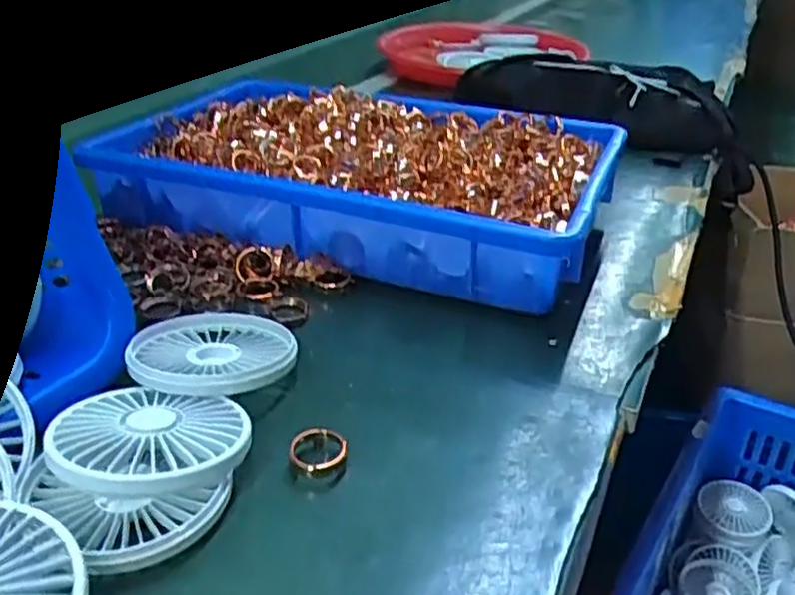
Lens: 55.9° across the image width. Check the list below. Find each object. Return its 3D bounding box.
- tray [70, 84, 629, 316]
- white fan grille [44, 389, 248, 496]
[{"bbox_3d":[-0.006,-0.090,0.554,0.305,0.068,0.217,15,34,16],"label":"tray"},{"bbox_3d":[-0.110,0.063,0.332,0.081,0.012,0.072,9,24,5],"label":"white fan grille"}]

